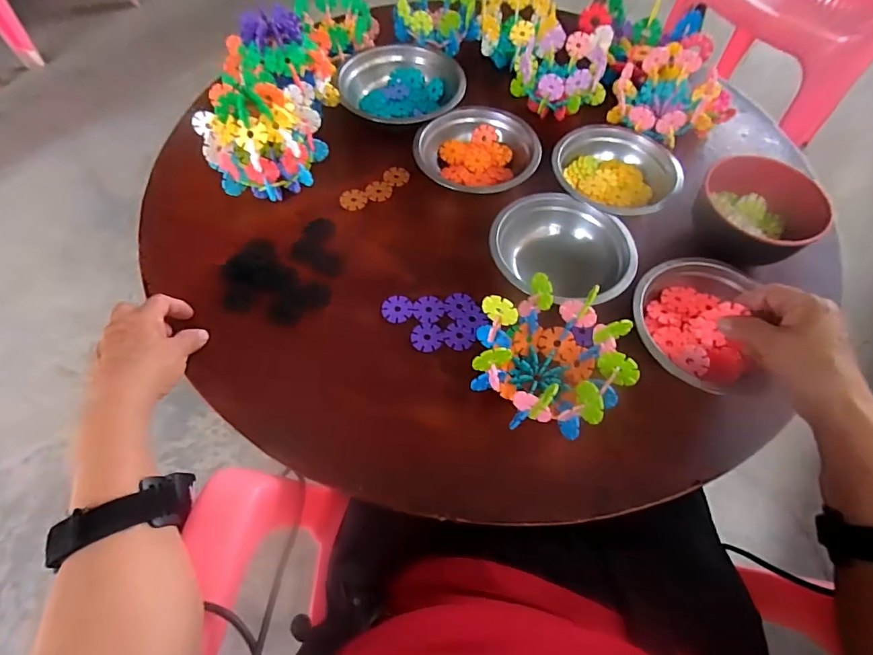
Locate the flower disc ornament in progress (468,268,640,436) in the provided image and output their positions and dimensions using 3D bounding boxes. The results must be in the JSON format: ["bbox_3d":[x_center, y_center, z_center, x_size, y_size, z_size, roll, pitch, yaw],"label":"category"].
[{"bbox_3d":[0.093,0.025,0.388,0.126,0.075,0.102,27,63,13],"label":"flower disc ornament in progress"}]

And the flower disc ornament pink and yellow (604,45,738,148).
[{"bbox_3d":[0.294,-0.287,0.574,0.131,0.067,0.131,1,61,-1],"label":"flower disc ornament pink and yellow"}]

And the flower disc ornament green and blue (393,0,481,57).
[{"bbox_3d":[0.000,-0.443,0.659,0.118,0.053,0.111,1,61,-1],"label":"flower disc ornament green and blue"}]

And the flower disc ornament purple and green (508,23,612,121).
[{"bbox_3d":[0.160,-0.327,0.603,0.117,0.065,0.122,13,61,6],"label":"flower disc ornament purple and green"}]

